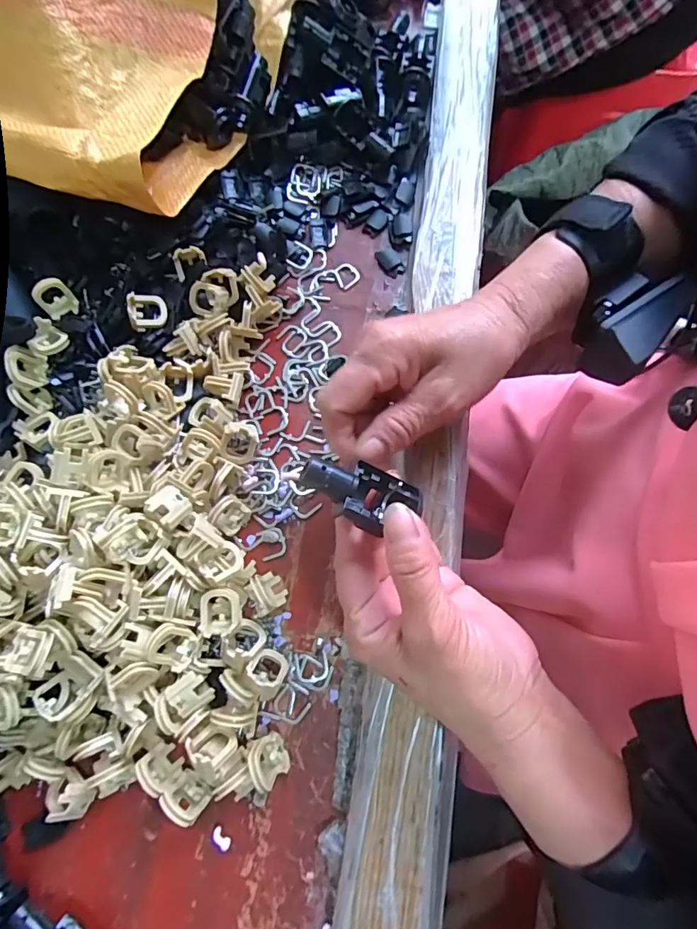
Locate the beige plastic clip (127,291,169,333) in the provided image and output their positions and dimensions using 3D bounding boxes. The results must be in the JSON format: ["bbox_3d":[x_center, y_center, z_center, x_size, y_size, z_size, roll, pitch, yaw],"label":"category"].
[{"bbox_3d":[-0.133,-0.102,0.321,0.024,0.011,0.023,-12,82,-24],"label":"beige plastic clip"}]

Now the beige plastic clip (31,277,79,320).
[{"bbox_3d":[-0.196,-0.111,0.322,0.021,0.020,0.018,-40,78,-9],"label":"beige plastic clip"}]

